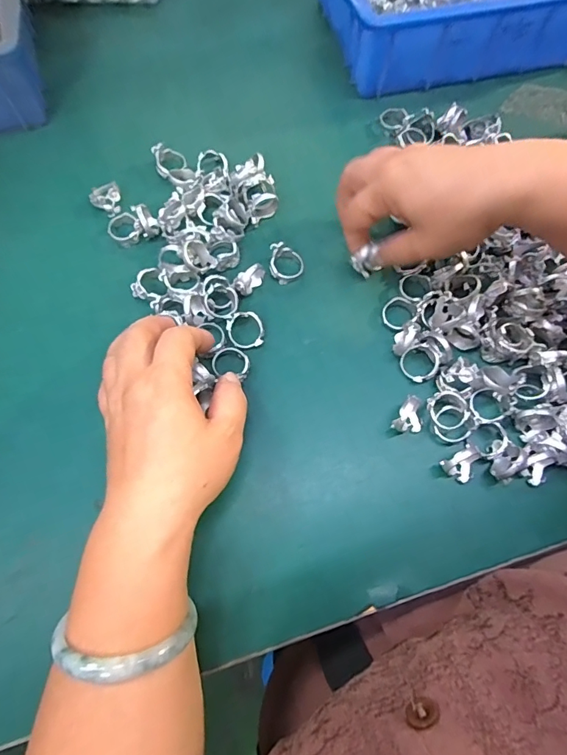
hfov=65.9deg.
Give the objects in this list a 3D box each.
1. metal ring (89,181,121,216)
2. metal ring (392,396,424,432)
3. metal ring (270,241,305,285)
[{"bbox_3d":[-0.145,-0.149,0.357,0.023,0.011,0.032,-16,72,-7],"label":"metal ring"},{"bbox_3d":[0.086,0.027,0.295,0.019,0.013,0.029,32,72,9],"label":"metal ring"},{"bbox_3d":[0.003,-0.087,0.333,0.026,0.016,0.028,1,70,-2],"label":"metal ring"}]

